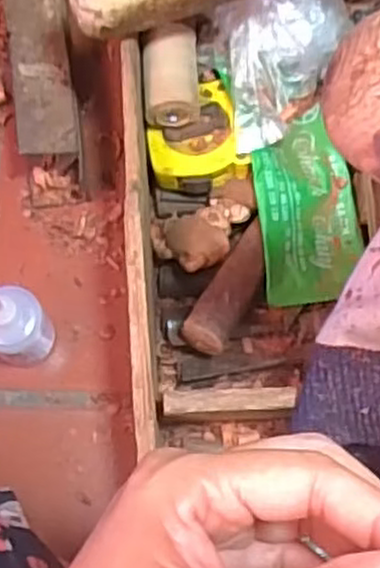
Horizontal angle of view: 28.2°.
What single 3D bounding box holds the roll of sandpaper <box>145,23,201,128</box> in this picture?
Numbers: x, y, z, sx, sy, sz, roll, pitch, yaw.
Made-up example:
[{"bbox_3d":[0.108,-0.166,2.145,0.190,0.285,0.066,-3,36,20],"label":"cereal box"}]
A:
[{"bbox_3d":[-0.010,-0.113,0.414,0.028,0.030,0.050,-2,74,-2],"label":"roll of sandpaper"}]

